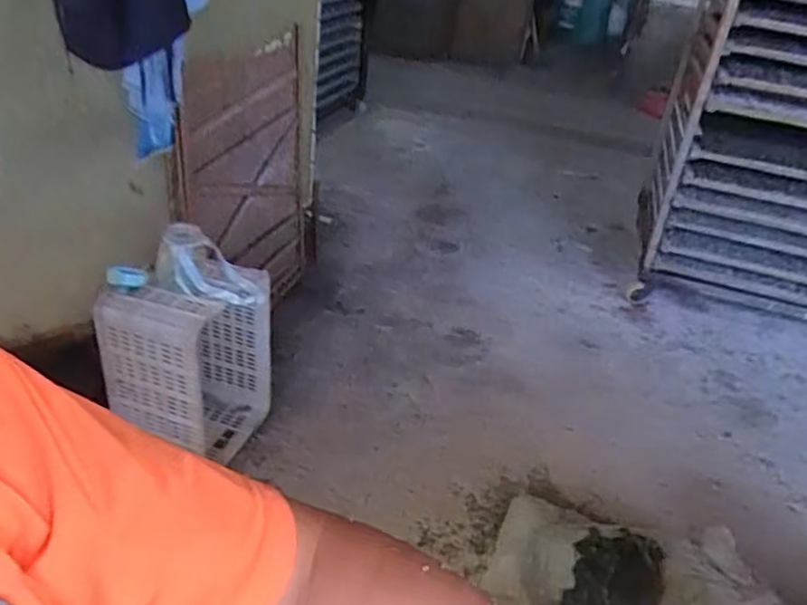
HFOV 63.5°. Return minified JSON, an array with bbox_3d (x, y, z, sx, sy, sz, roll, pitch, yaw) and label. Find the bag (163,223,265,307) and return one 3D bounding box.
[{"bbox_3d":[-0.458,-0.086,1.593,0.226,0.168,0.113,-2,33,-15],"label":"bag"}]

